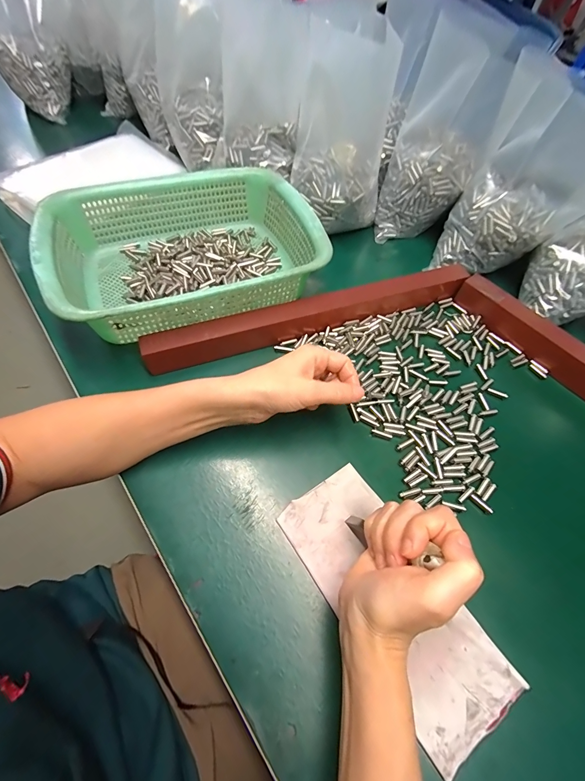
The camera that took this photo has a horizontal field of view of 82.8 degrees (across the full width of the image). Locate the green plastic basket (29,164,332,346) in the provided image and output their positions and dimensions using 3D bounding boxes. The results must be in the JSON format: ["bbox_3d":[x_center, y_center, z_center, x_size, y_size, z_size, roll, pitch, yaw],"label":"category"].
[{"bbox_3d":[-0.121,-0.172,0.393,0.288,0.076,0.219,-21,64,-13],"label":"green plastic basket"}]

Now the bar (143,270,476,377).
[{"bbox_3d":[0.028,-0.088,0.388,0.382,0.041,0.028,-17,63,-11],"label":"bar"}]

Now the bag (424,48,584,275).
[{"bbox_3d":[0.280,-0.246,0.399,0.130,0.183,0.098,20,62,9],"label":"bag"}]

